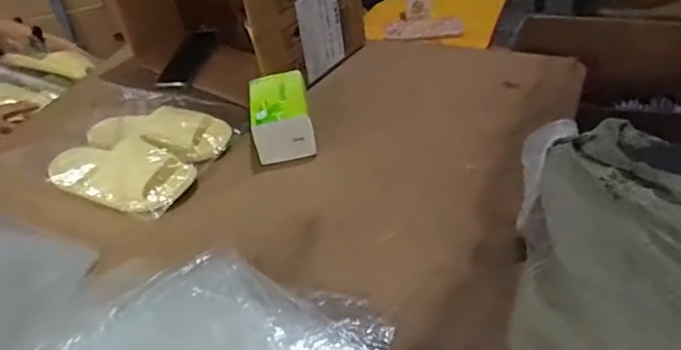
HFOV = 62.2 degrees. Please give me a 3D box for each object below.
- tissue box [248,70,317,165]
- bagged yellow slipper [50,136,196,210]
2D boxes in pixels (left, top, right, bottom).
[{"bbox_3d":[-0.095,-0.096,0.903,0.090,0.086,0.119,-10,41,-3],"label":"tissue box"},{"bbox_3d":[-0.347,-0.009,0.870,0.246,0.043,0.112,13,45,22],"label":"bagged yellow slipper"}]

